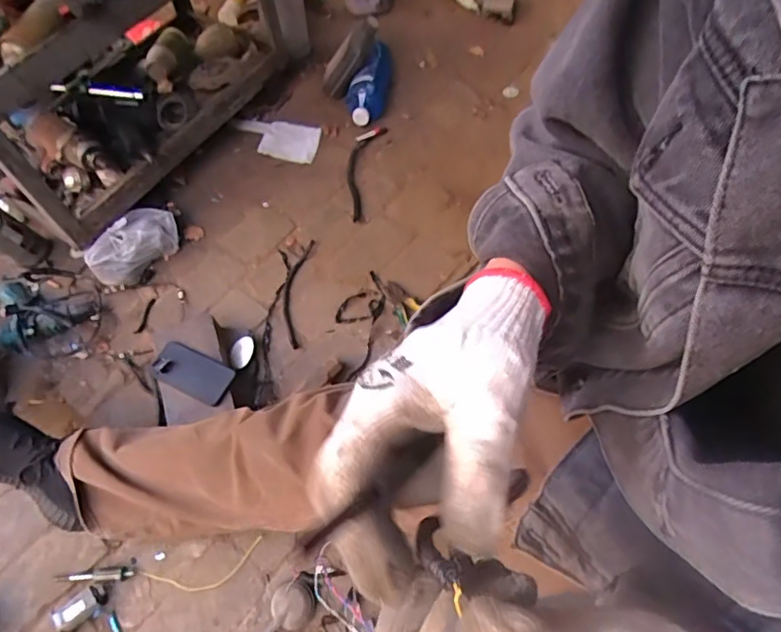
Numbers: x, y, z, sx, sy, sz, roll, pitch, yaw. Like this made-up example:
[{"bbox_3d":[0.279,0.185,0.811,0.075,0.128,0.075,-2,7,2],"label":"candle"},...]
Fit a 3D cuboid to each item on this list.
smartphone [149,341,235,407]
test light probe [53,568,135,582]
[{"bbox_3d":[-0.348,0.099,0.945,0.147,0.012,0.073,23,75,12],"label":"smartphone"},{"bbox_3d":[-0.462,0.405,0.838,0.115,0.020,0.017,-3,61,-5],"label":"test light probe"}]

